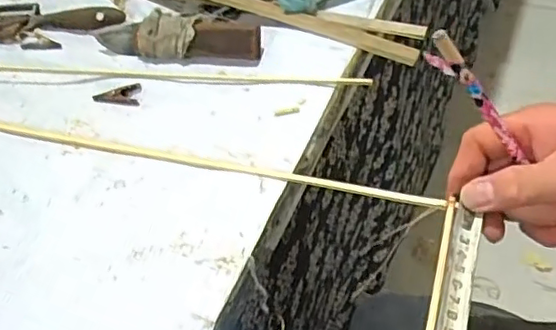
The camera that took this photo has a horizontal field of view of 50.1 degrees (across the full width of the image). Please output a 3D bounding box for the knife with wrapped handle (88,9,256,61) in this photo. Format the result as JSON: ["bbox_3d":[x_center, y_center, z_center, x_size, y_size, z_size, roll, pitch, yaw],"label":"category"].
[{"bbox_3d":[-0.088,-0.112,0.504,0.151,0.030,0.028,7,49,14],"label":"knife with wrapped handle"}]

